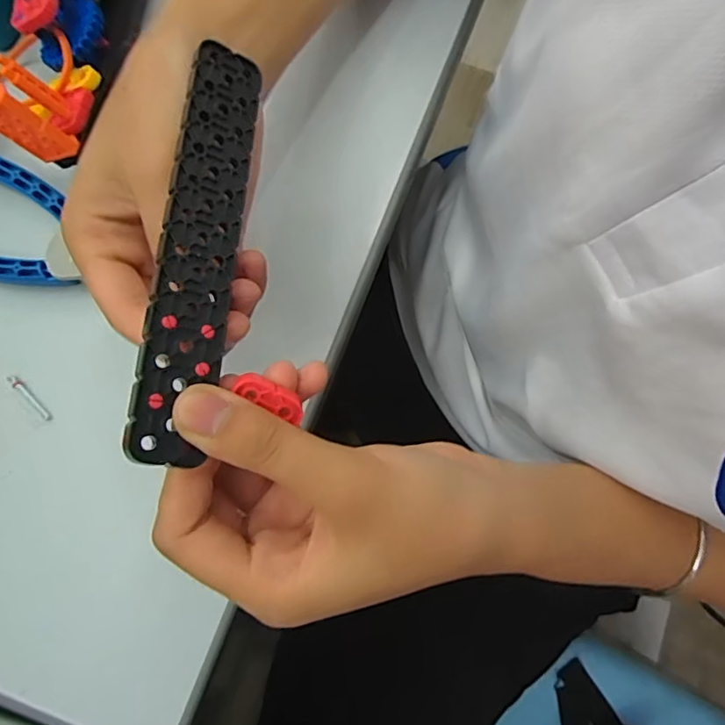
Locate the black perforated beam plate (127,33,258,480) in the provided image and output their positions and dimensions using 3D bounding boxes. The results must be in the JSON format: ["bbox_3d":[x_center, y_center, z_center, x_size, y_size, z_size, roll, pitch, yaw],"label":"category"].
[{"bbox_3d":[-0.054,-0.041,0.189,0.024,0.004,0.148,15,72,-32],"label":"black perforated beam plate"}]

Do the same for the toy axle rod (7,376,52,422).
[{"bbox_3d":[-0.168,0.017,0.282,0.030,0.004,0.004,43,81,7],"label":"toy axle rod"}]

